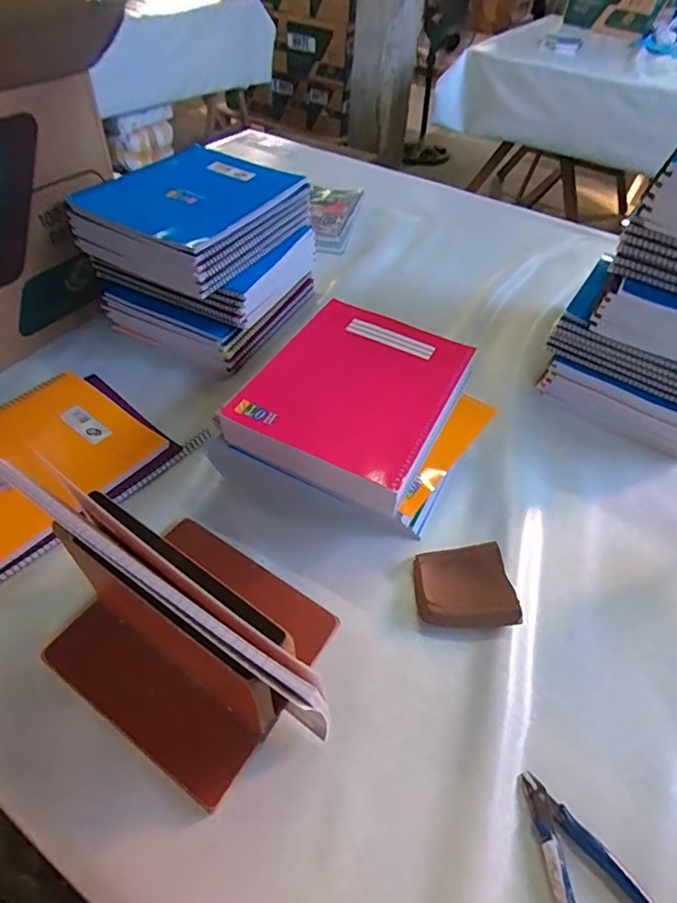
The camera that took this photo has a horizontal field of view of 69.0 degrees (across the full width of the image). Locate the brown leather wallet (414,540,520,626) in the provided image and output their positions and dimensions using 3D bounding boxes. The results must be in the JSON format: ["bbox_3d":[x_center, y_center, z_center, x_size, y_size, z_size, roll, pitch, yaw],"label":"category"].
[{"bbox_3d":[0.124,0.132,0.495,0.092,0.029,0.087,3,49,-3],"label":"brown leather wallet"}]

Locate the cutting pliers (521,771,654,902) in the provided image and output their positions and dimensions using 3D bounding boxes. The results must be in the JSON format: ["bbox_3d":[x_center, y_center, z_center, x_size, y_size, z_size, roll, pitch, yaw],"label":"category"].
[{"bbox_3d":[0.174,0.299,0.358,0.071,0.013,0.116,-18,53,-20],"label":"cutting pliers"}]

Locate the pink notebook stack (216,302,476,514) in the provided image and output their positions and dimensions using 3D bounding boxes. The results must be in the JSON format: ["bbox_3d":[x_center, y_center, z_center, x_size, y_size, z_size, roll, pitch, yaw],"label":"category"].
[{"bbox_3d":[0.020,-0.066,0.563,0.209,0.049,0.259,26,52,16],"label":"pink notebook stack"}]

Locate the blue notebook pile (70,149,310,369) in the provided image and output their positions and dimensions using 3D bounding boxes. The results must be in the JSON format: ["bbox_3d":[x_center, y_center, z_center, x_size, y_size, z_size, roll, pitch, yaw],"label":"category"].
[{"bbox_3d":[-0.189,-0.288,0.724,0.249,0.192,0.247,25,52,15],"label":"blue notebook pile"}]

